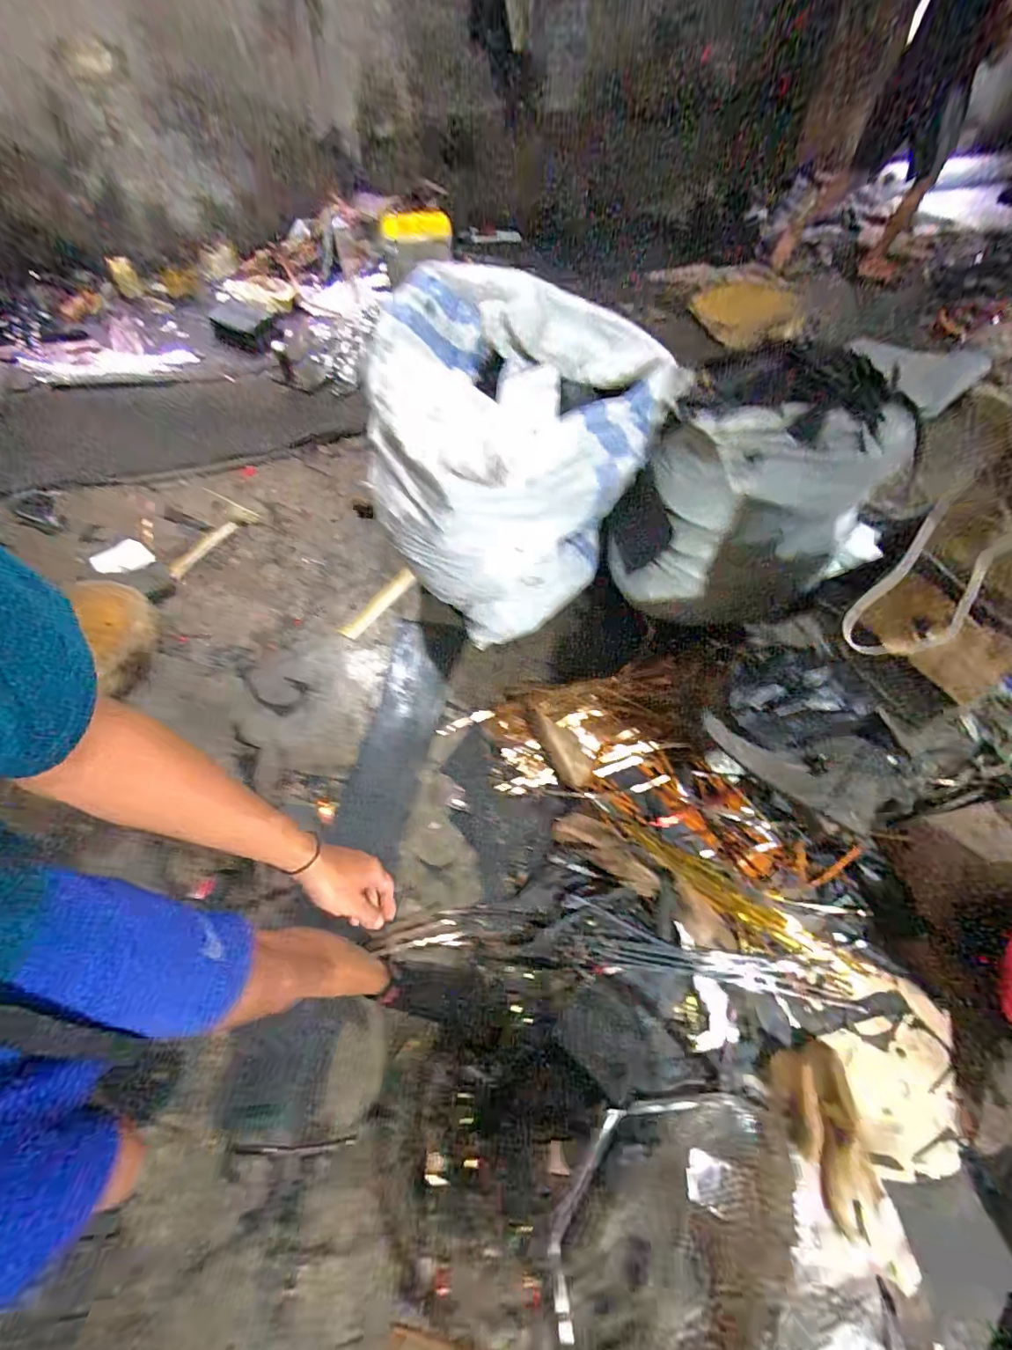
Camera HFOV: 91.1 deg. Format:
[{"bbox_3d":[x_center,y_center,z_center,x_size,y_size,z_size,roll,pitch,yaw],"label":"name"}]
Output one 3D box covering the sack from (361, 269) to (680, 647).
[{"bbox_3d":[0.003,-0.467,1.214,0.620,0.641,0.535,7,57,5],"label":"sack"}]

